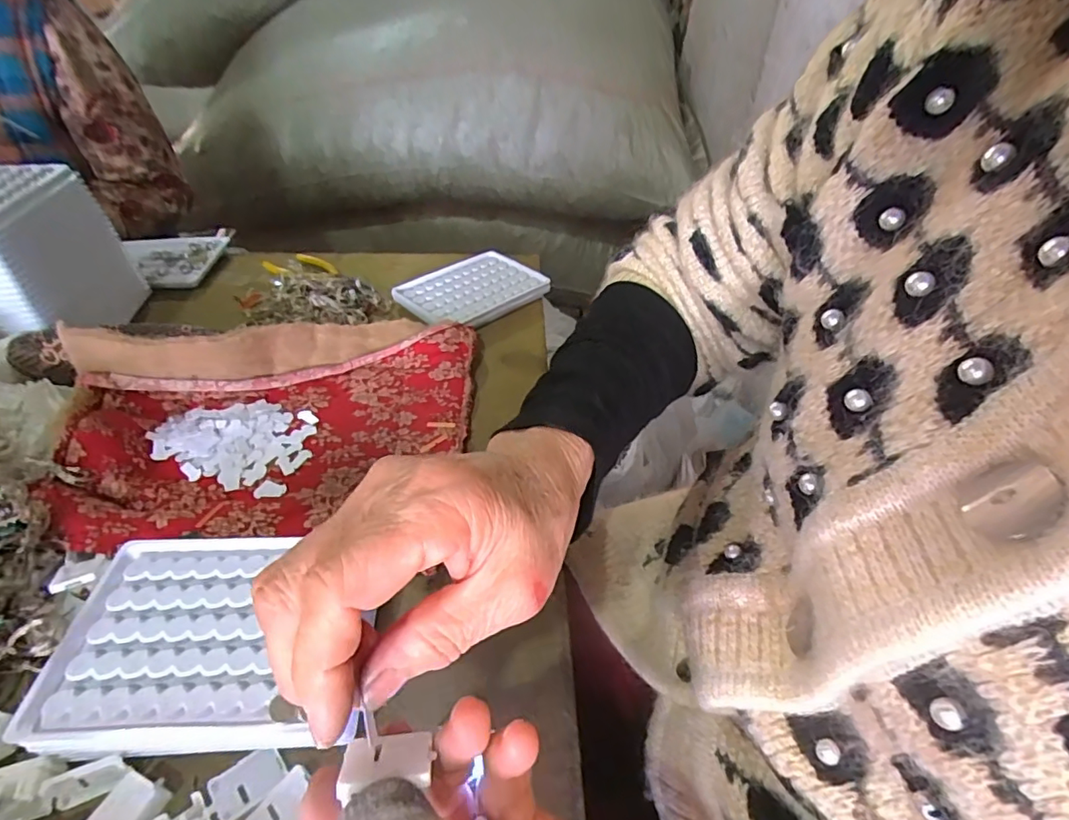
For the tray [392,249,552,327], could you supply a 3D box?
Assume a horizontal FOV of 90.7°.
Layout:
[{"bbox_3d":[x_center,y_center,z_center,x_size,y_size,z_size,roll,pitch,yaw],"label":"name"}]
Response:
[{"bbox_3d":[-0.064,-0.123,0.534,0.141,0.013,0.093,-30,50,-32],"label":"tray"}]

